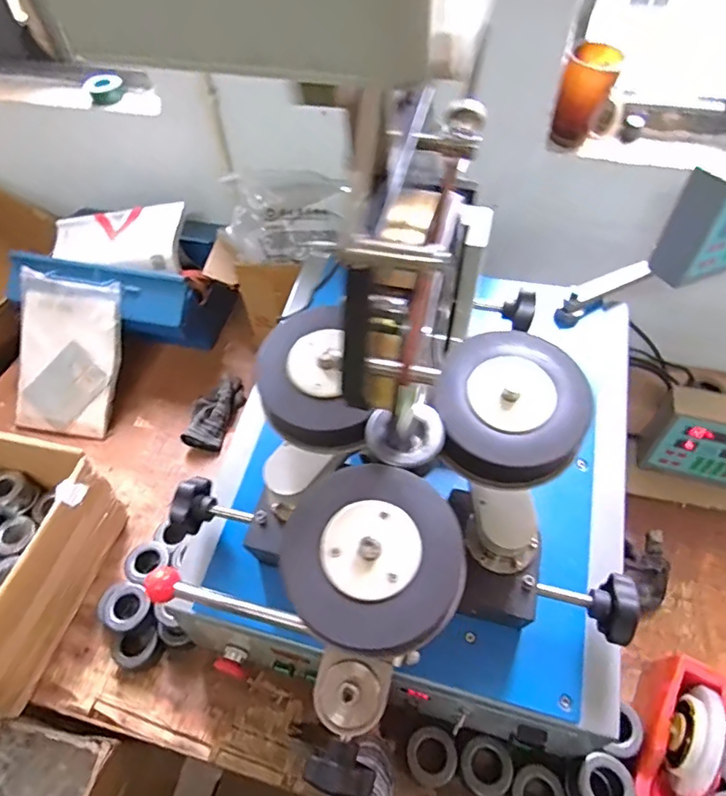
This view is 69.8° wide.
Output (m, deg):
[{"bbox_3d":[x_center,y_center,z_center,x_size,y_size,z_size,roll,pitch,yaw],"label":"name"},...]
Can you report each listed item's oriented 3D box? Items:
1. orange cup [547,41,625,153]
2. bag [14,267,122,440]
[{"bbox_3d":[0.330,-0.428,0.752,0.087,0.119,0.069,18,56,15],"label":"orange cup"},{"bbox_3d":[-0.544,-0.075,0.949,0.191,0.023,0.279,7,96,8],"label":"bag"}]

